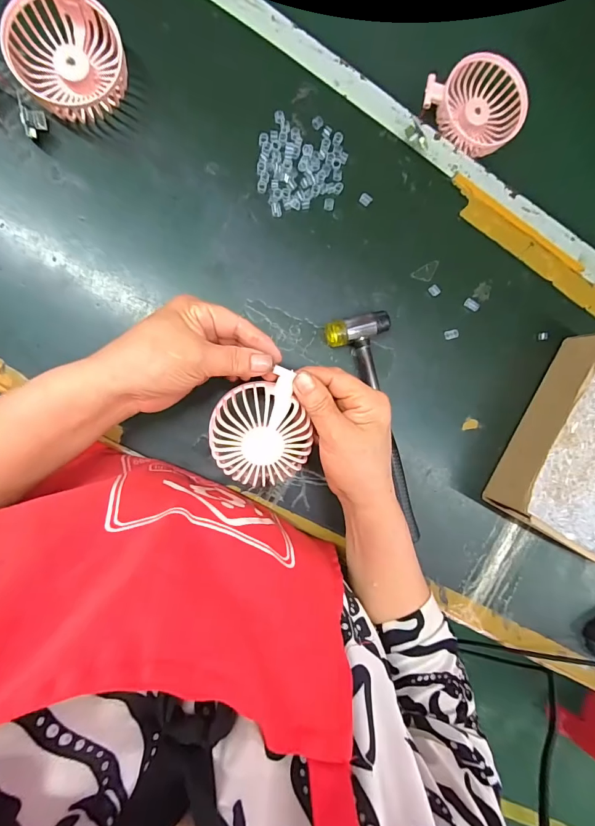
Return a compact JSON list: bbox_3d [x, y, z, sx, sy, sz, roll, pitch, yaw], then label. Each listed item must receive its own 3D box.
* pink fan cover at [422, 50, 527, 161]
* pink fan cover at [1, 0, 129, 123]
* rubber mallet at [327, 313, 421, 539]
[{"bbox_3d":[0.186,-0.318,0.398,0.090,0.030,0.090,-31,98,-6],"label":"pink fan cover"},{"bbox_3d":[-0.191,-0.301,0.319,0.087,0.034,0.085,-18,97,-7],"label":"pink fan cover"},{"bbox_3d":[0.078,0.019,0.386,0.061,0.025,0.230,-12,96,-8],"label":"rubber mallet"}]

